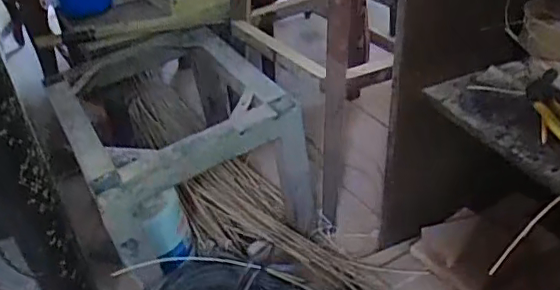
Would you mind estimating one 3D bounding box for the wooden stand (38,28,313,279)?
[{"bbox_3d":[-0.223,-0.027,1.246,0.440,0.292,0.546,-16,37,-14],"label":"wooden stand"}]

